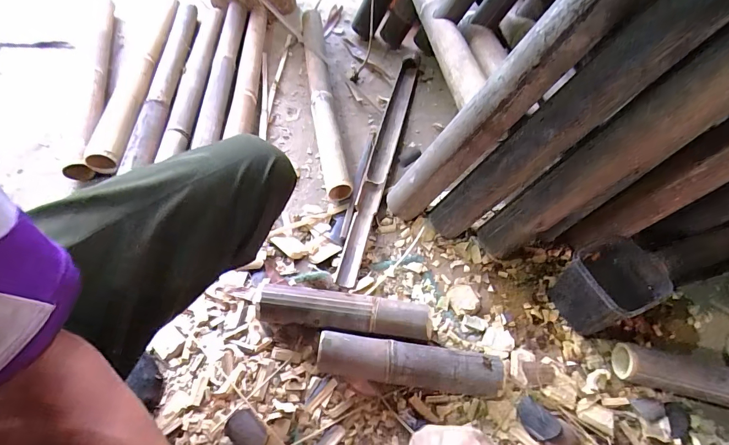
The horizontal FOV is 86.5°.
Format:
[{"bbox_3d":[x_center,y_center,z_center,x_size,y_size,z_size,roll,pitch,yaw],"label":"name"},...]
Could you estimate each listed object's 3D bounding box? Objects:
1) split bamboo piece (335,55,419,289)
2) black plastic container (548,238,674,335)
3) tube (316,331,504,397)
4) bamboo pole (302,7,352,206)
[{"bbox_3d":[0.040,-0.149,0.822,0.052,0.034,0.653,14,55,5],"label":"split bamboo piece"},{"bbox_3d":[0.375,0.107,0.619,0.117,0.120,0.111,-19,58,-18],"label":"black plastic container"},{"bbox_3d":[0.064,0.207,0.562,0.259,0.057,0.056,9,54,1],"label":"tube"},{"bbox_3d":[-0.099,-0.321,0.905,0.064,0.070,0.630,-6,55,-9],"label":"bamboo pole"}]

